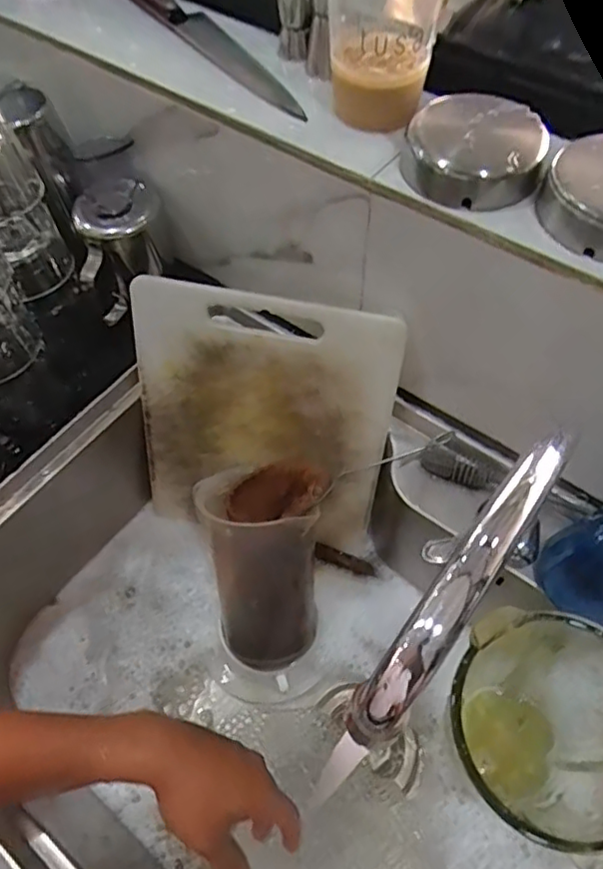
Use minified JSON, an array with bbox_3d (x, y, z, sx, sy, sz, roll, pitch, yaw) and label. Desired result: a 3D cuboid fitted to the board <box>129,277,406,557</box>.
[{"bbox_3d":[-0.041,-0.005,0.597,0.245,0.280,0.015,10,36,7],"label":"board"}]

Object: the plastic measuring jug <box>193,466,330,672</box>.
[{"bbox_3d":[-0.038,0.134,0.605,0.140,0.184,0.102,-6,24,8],"label":"plastic measuring jug"}]

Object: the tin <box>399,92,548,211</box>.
[{"bbox_3d":[0.126,-0.206,0.436,0.097,0.034,0.091,-1,58,1],"label":"tin"}]

